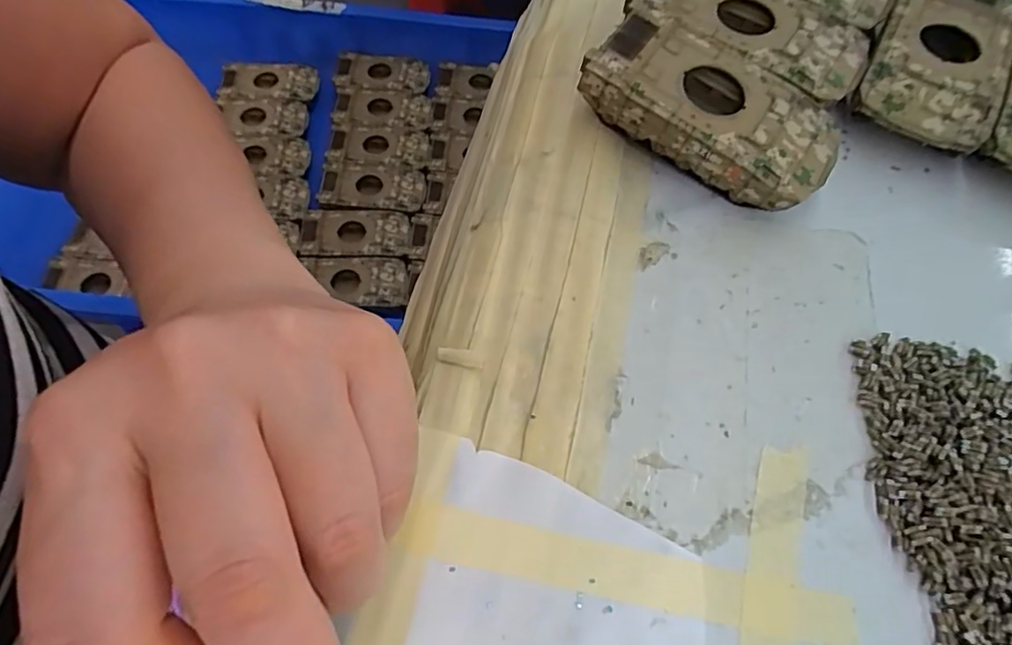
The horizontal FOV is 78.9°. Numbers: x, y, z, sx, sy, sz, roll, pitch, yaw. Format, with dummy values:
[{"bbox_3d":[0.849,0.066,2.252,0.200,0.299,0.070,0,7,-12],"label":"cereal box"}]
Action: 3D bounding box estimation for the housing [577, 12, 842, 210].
[{"bbox_3d":[0.081,-0.081,0.240,0.092,0.033,0.050,32,66,13],"label":"housing"}]

